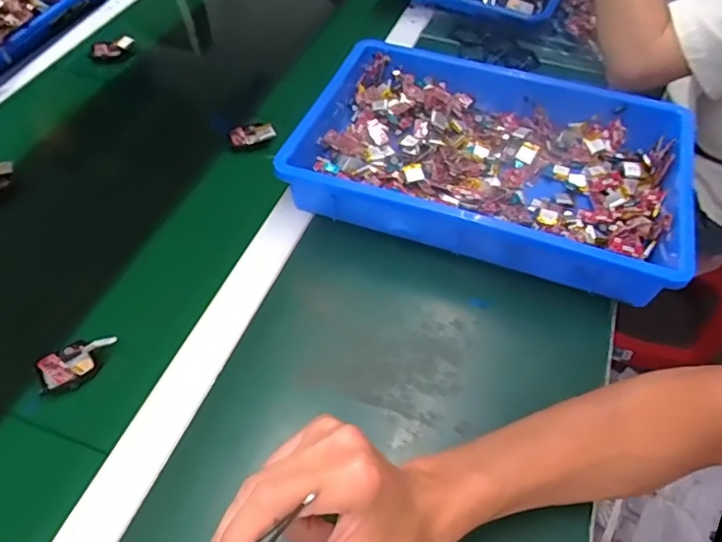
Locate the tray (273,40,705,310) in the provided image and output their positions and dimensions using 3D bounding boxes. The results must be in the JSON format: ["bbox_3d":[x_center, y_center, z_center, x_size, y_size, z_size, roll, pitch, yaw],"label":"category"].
[{"bbox_3d":[0.129,-0.117,0.559,0.374,0.066,0.240,15,55,13],"label":"tray"}]

